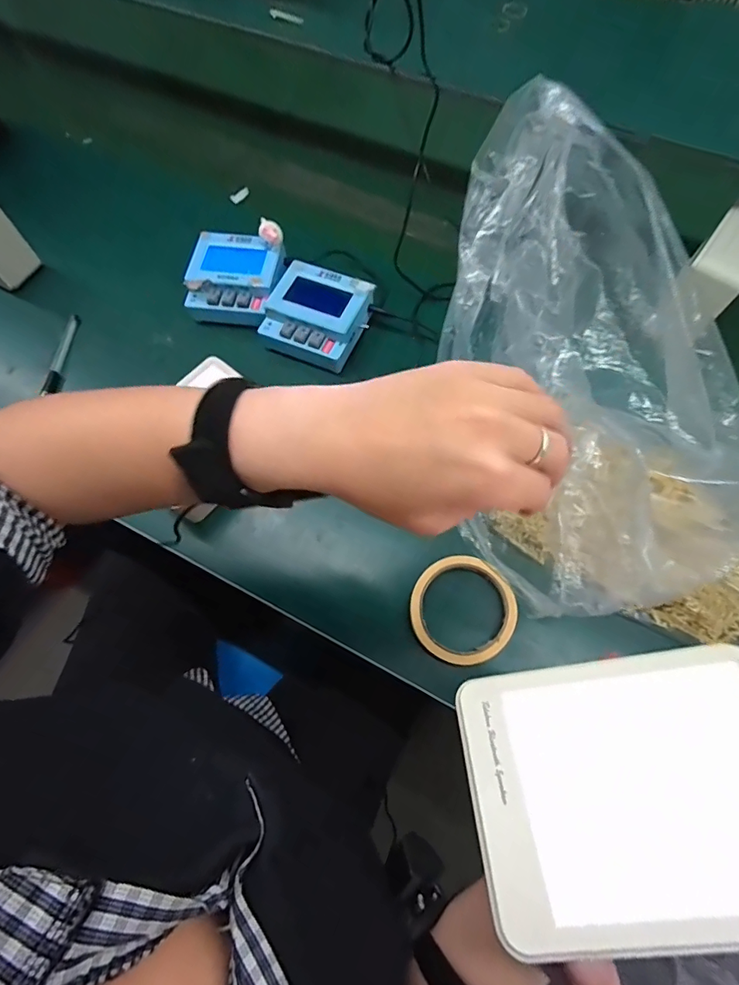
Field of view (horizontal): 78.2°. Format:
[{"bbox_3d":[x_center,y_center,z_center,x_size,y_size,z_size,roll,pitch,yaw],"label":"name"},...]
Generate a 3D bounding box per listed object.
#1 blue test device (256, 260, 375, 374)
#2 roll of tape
[{"bbox_3d":[-0.060,-0.198,0.508,0.107,0.035,0.104,24,69,12],"label":"blue test device"},{"bbox_3d":[0.084,0.105,0.408,0.091,0.019,0.093,-1,66,2],"label":"roll of tape"}]

